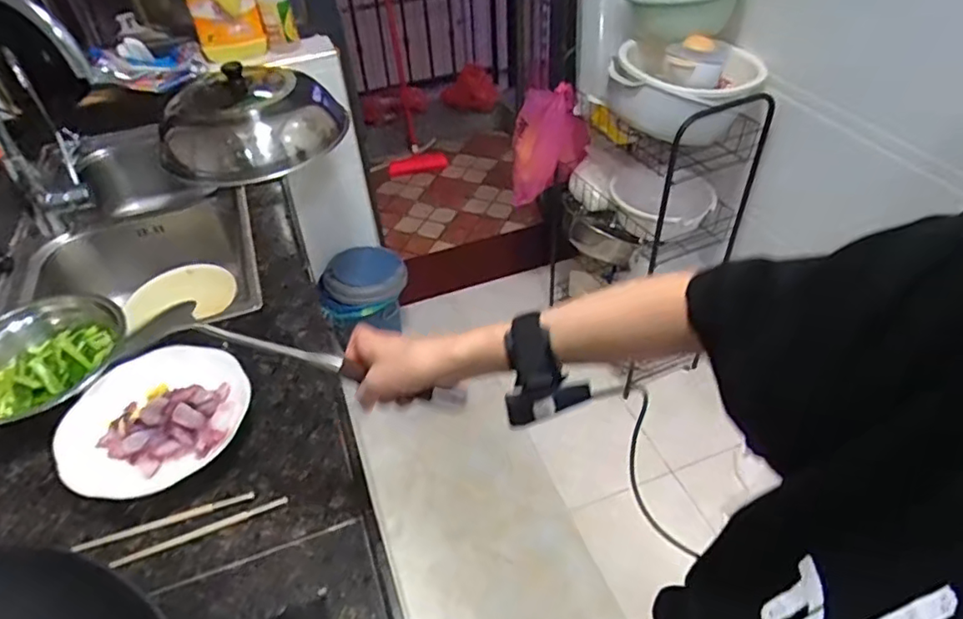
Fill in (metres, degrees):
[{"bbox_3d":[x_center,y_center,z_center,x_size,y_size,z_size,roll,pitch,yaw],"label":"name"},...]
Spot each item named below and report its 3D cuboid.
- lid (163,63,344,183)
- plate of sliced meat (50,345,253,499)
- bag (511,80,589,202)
[{"bbox_3d":[-0.489,-0.394,1.239,0.293,0.150,0.307,11,46,17],"label":"lid"},{"bbox_3d":[-0.376,0.125,0.700,0.170,0.043,0.206,23,50,27],"label":"plate of sliced meat"},{"bbox_3d":[0.188,-0.448,1.652,0.196,0.353,0.106,-3,43,2],"label":"bag"}]

